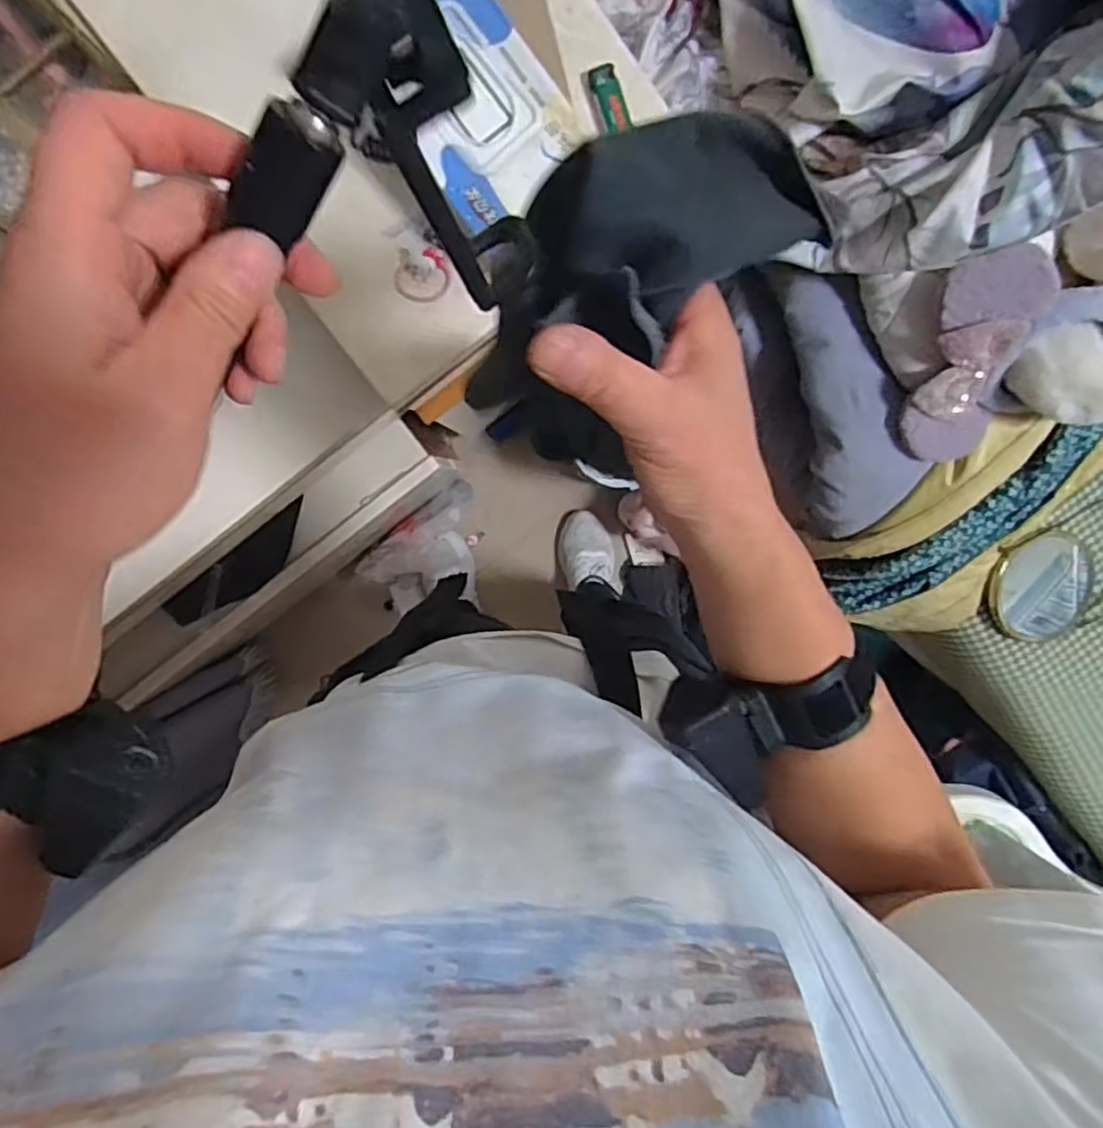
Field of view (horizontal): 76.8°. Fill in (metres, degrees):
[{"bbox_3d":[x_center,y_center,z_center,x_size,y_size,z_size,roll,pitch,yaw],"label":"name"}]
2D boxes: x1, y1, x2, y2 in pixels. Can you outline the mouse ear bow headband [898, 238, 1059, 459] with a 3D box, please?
[{"bbox_3d":[0.403,-0.192,0.671,0.080,0.034,0.212,-3,133,-2],"label":"mouse ear bow headband"}]

